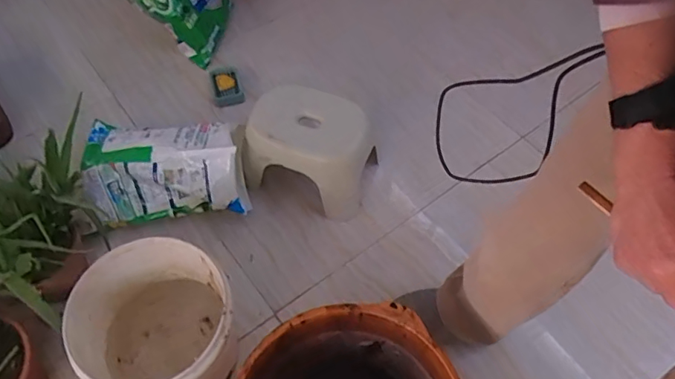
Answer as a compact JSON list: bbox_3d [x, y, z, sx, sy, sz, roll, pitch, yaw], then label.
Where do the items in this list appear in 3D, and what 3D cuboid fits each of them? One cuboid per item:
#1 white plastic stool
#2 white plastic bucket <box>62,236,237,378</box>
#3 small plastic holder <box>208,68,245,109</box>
[{"bbox_3d":[-0.063,-0.100,1.207,0.276,0.192,0.212,16,58,9],"label":"white plastic stool"},{"bbox_3d":[-0.313,0.261,0.937,0.265,0.254,0.249,1,57,-1],"label":"white plastic bucket"},{"bbox_3d":[-0.311,-0.289,1.428,0.086,0.036,0.143,-12,58,-9],"label":"small plastic holder"}]

